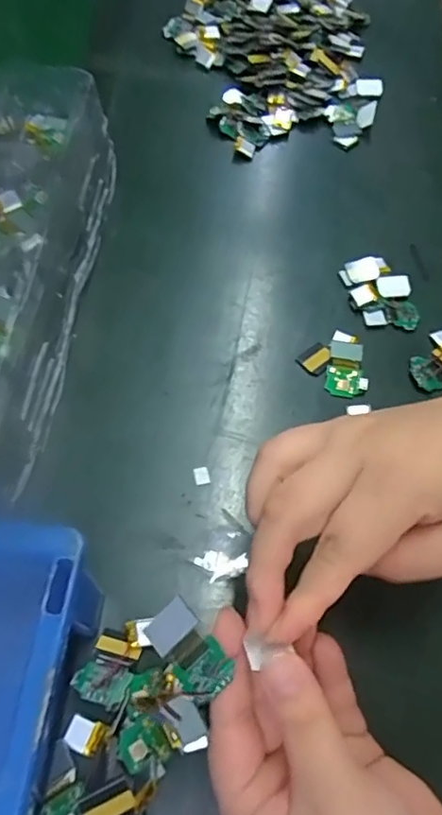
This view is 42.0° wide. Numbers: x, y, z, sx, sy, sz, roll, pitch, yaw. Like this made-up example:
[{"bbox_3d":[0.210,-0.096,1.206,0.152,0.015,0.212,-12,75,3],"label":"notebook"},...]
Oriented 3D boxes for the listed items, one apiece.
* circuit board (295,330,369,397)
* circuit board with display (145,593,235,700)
[{"bbox_3d":[0.079,-0.028,0.375,0.040,0.004,0.044,-37,69,-19],"label":"circuit board"},{"bbox_3d":[-0.013,0.098,0.232,0.021,0.004,0.037,-40,76,3],"label":"circuit board with display"}]

